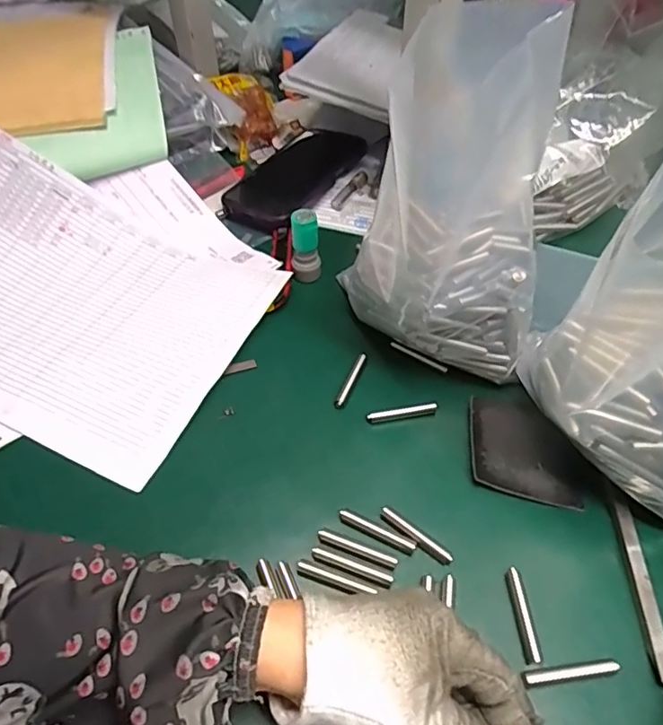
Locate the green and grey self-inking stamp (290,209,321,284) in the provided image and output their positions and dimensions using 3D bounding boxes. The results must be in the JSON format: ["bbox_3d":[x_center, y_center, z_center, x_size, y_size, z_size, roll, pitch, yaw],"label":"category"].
[{"bbox_3d":[-0.022,-0.095,0.456,0.023,0.060,0.018,-6,49,-4],"label":"green and grey self-inking stamp"}]

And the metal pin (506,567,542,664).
[{"bbox_3d":[0.103,0.136,0.300,0.008,0.005,0.047,-3,49,-2],"label":"metal pin"}]

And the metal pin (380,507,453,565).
[{"bbox_3d":[0.049,0.101,0.327,0.048,0.005,0.006,32,56,25],"label":"metal pin"}]

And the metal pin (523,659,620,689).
[{"bbox_3d":[0.121,0.158,0.282,0.048,0.007,0.007,-6,49,-4],"label":"metal pin"}]

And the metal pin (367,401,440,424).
[{"bbox_3d":[0.049,0.034,0.385,0.049,0.004,0.008,-9,50,-7],"label":"metal pin"}]

